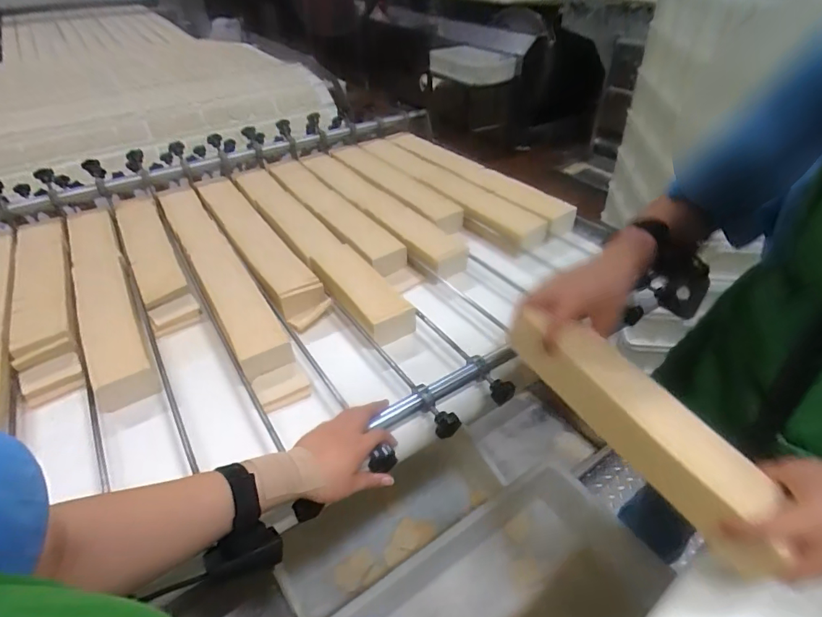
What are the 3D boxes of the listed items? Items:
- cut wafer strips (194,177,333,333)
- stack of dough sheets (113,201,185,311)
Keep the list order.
[{"bbox_3d":[-0.315,-0.135,0.957,0.088,0.059,0.580,-24,45,-26],"label":"cut wafer strips"},{"bbox_3d":[-0.530,-0.130,0.951,0.084,0.040,0.395,-21,44,-23],"label":"stack of dough sheets"}]

